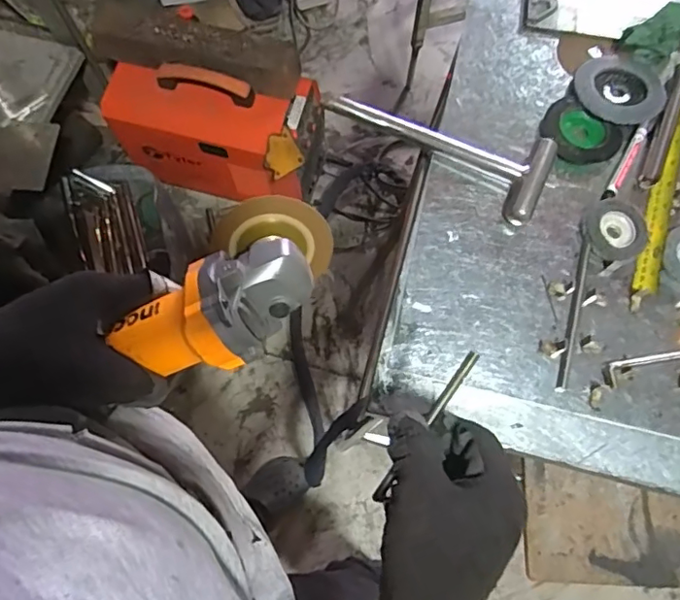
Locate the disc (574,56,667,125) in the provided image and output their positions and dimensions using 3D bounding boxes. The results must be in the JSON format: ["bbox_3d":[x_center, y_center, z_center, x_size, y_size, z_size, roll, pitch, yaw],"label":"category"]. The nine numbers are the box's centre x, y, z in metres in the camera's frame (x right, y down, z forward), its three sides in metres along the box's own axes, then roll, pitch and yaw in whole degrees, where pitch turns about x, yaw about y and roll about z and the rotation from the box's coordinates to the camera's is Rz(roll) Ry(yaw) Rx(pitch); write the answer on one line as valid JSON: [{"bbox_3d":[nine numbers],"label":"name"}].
[{"bbox_3d":[0.305,-0.233,0.605,0.090,0.019,0.095,0,73,-1],"label":"disc"}]

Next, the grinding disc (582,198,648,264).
[{"bbox_3d":[0.276,-0.070,0.558,0.061,0.009,0.064,0,73,-1],"label":"grinding disc"}]

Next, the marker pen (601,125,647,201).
[{"bbox_3d":[0.296,-0.140,0.578,0.014,0.009,0.092,30,75,8],"label":"marker pen"}]

